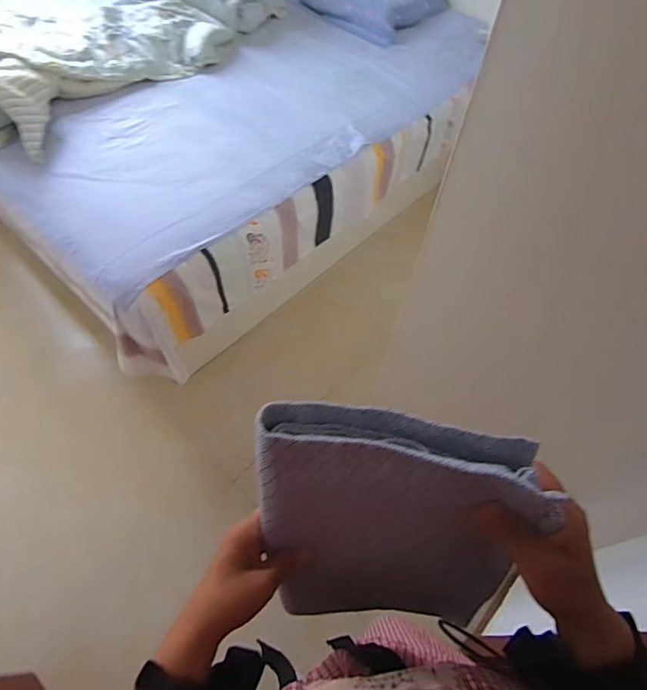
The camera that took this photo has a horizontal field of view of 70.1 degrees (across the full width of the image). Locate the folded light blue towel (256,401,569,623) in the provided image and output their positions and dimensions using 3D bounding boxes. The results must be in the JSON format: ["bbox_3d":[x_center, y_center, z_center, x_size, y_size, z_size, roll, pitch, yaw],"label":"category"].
[{"bbox_3d":[0.056,0.174,0.424,0.212,0.308,0.056,6,43,6],"label":"folded light blue towel"}]

